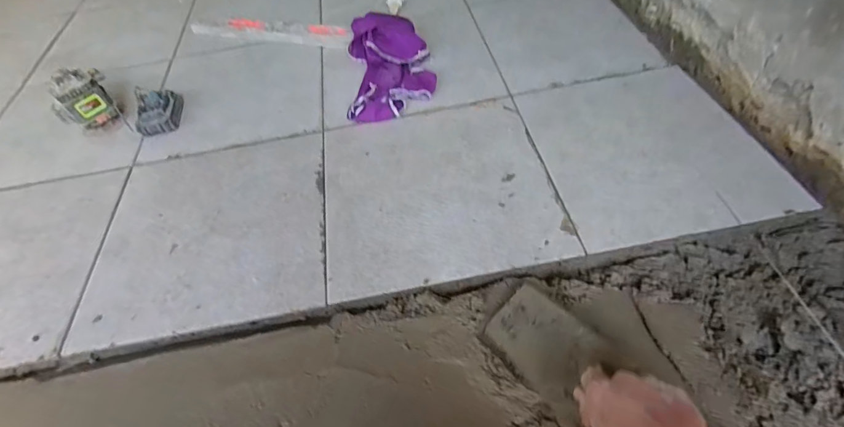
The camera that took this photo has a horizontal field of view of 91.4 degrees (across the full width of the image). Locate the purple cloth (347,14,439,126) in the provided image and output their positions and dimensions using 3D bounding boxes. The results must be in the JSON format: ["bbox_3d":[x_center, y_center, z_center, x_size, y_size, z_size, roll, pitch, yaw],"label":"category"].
[{"bbox_3d":[-0.074,-0.335,0.920,0.191,0.081,0.296,-7,53,1],"label":"purple cloth"}]

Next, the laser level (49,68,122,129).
[{"bbox_3d":[-0.732,-0.242,0.898,0.070,0.128,0.119,36,64,28],"label":"laser level"}]

